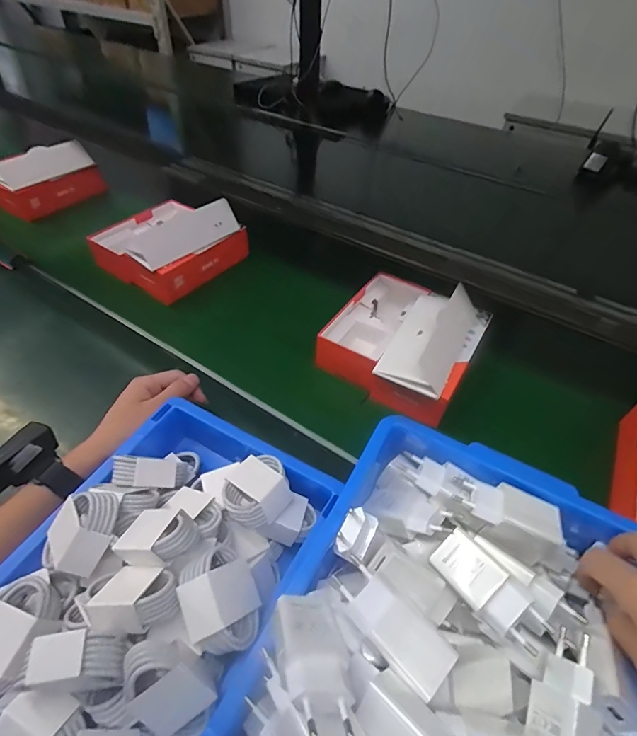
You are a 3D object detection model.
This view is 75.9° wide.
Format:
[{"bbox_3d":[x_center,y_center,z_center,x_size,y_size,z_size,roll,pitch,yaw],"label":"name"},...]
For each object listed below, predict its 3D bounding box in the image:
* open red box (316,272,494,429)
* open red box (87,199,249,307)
[{"bbox_3d":[0.111,-0.049,0.541,0.183,0.085,0.196,26,50,20],"label":"open red box"},{"bbox_3d":[-0.252,-0.213,0.672,0.197,0.110,0.197,26,50,20],"label":"open red box"}]

